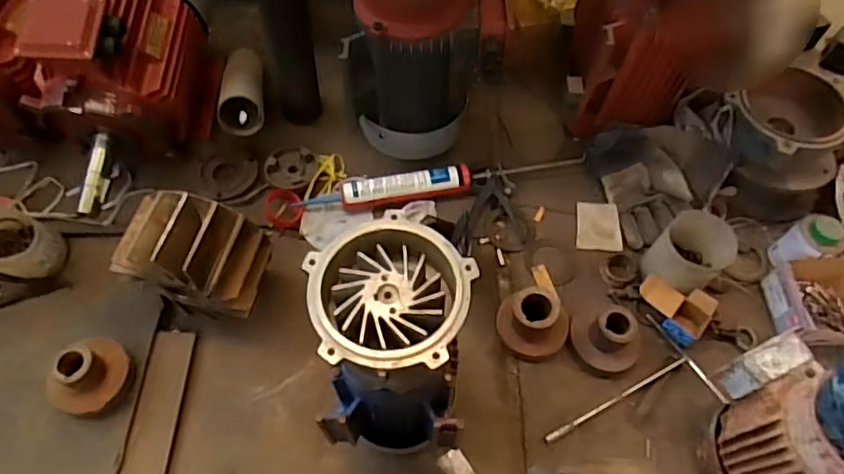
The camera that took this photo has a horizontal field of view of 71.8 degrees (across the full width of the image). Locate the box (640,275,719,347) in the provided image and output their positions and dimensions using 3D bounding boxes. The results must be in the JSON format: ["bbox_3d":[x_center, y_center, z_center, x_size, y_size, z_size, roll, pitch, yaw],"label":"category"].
[{"bbox_3d":[0.447,0.117,1.024,0.091,0.050,0.124,-35,66,-21],"label":"box"}]

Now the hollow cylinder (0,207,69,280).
[{"bbox_3d":[-0.704,0.020,1.014,0.150,0.093,0.117,18,59,8],"label":"hollow cylinder"}]

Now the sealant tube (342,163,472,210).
[{"bbox_3d":[-0.032,-0.092,1.124,0.258,0.053,0.063,-8,59,-8],"label":"sealant tube"}]

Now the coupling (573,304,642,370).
[{"bbox_3d":[0.311,0.166,0.972,0.111,0.080,0.096,38,64,19],"label":"coupling"}]

